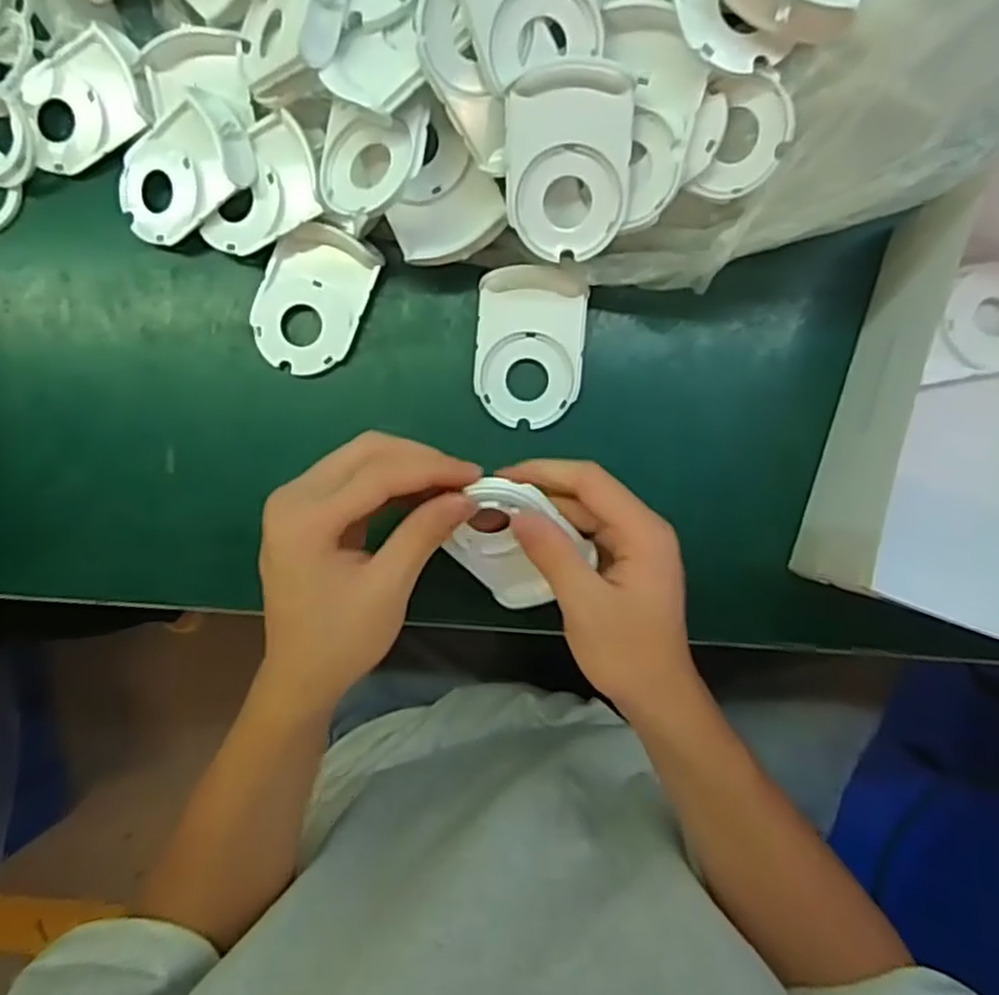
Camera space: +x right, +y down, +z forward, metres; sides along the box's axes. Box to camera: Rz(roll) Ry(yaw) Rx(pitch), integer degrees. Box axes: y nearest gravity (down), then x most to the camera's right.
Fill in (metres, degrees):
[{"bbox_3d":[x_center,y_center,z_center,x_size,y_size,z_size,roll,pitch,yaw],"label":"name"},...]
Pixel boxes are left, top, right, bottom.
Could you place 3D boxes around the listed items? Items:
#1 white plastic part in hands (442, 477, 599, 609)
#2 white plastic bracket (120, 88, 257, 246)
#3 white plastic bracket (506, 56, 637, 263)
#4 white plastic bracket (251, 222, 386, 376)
[{"bbox_3d":[0.008,0.022,0.349,0.057,0.087,0.007,-26,43,19],"label":"white plastic part in hands"},{"bbox_3d":[-0.171,-0.175,0.400,0.082,0.022,0.055,-27,90,21],"label":"white plastic bracket"},{"bbox_3d":[0.031,-0.157,0.347,0.057,0.020,0.082,-2,124,-3],"label":"white plastic bracket"},{"bbox_3d":[-0.104,-0.109,0.404,0.058,0.023,0.077,24,88,2],"label":"white plastic bracket"}]

